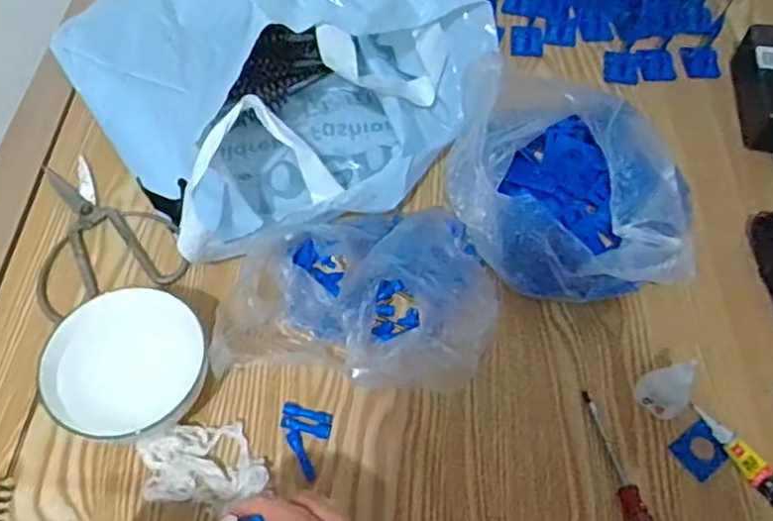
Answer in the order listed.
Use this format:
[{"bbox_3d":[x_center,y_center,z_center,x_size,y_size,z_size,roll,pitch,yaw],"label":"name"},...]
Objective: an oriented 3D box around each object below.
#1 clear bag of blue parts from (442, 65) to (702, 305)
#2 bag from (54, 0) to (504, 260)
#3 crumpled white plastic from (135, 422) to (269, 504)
[{"bbox_3d":[0.153,-0.057,0.557,0.191,0.077,0.183,9,59,6],"label":"clear bag of blue parts"},{"bbox_3d":[-0.090,-0.182,0.586,0.326,0.171,0.319,-35,65,-19],"label":"bag"},{"bbox_3d":[-0.131,0.146,0.470,0.089,0.017,0.056,-5,59,-3],"label":"crumpled white plastic"}]

